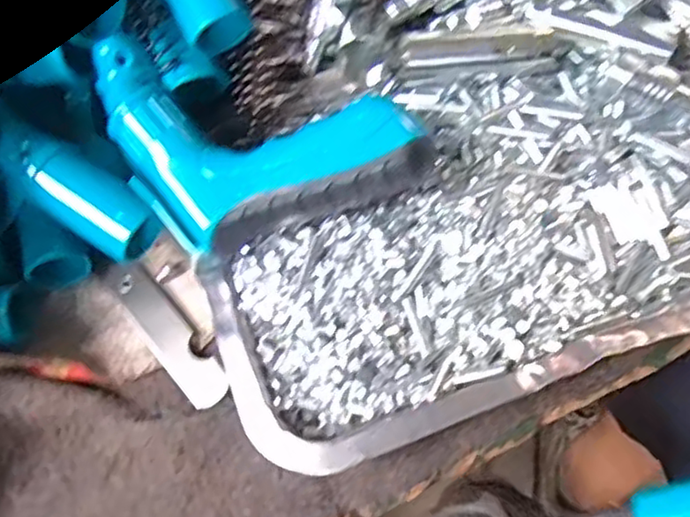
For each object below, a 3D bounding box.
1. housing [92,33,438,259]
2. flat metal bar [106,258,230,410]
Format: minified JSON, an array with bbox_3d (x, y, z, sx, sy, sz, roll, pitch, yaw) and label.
[{"bbox_3d":[-0.048,-0.044,0.292,0.159,0.030,0.080,18,91,11],"label":"housing"},{"bbox_3d":[-0.086,0.034,0.317,0.020,0.004,0.088,-38,68,-12],"label":"flat metal bar"}]

